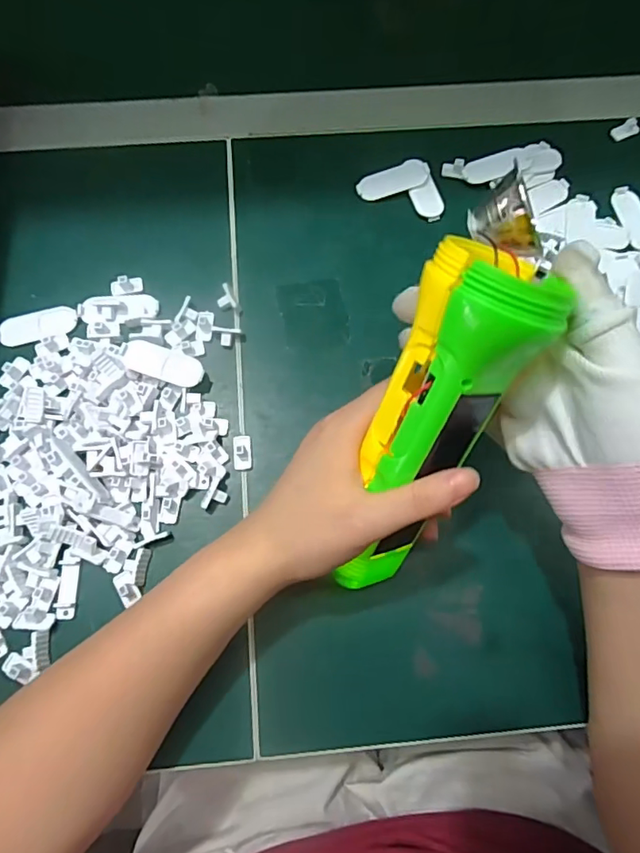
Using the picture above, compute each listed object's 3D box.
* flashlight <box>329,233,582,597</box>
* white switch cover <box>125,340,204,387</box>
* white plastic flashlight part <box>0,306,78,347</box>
[{"bbox_3d":[0.047,0.004,0.225,0.048,0.042,0.157,20,117,5],"label":"flashlight"},{"bbox_3d":[-0.094,-0.038,0.315,0.046,0.012,0.021,17,73,4],"label":"white switch cover"},{"bbox_3d":[-0.181,-0.064,0.328,0.050,0.004,0.021,-17,74,-6],"label":"white plastic flashlight part"}]

